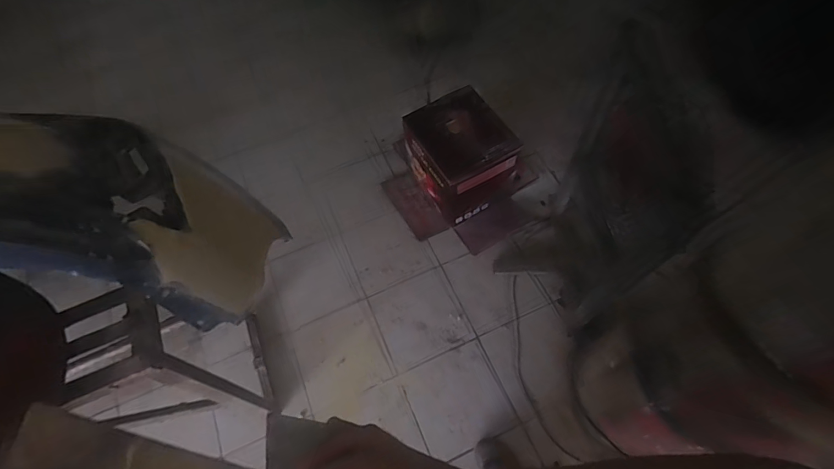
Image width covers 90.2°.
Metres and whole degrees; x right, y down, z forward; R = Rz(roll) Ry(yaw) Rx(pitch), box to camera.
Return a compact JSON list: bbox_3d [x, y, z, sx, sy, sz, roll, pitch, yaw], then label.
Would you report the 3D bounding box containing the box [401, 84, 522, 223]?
[{"bbox_3d":[0.172,-0.297,1.599,0.325,0.337,0.353,-29,64,-11],"label":"box"}]

